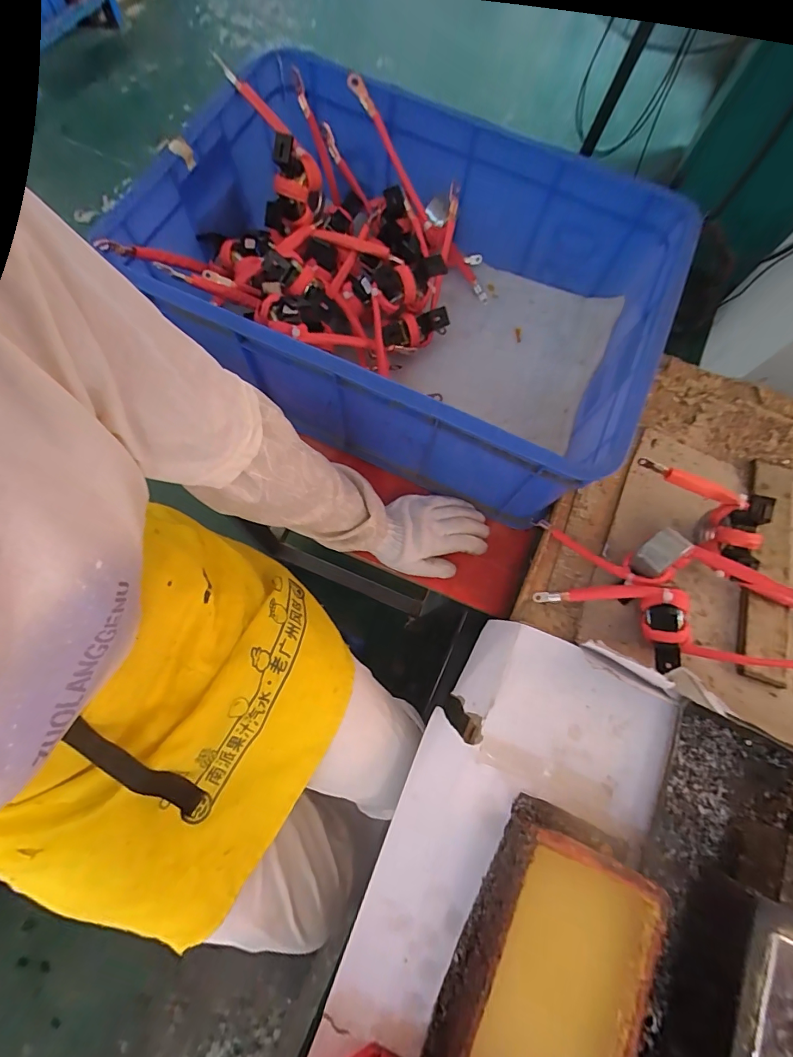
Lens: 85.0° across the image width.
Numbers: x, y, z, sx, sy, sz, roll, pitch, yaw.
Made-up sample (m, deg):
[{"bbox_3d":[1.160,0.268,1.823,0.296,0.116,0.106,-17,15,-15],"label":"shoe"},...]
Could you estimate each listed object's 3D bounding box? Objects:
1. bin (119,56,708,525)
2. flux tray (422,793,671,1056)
[{"bbox_3d":[0.020,-0.327,0.597,0.616,0.223,0.425,28,74,4],"label":"bin"},{"bbox_3d":[0.135,0.383,0.380,0.137,0.062,0.226,25,73,4],"label":"flux tray"}]

